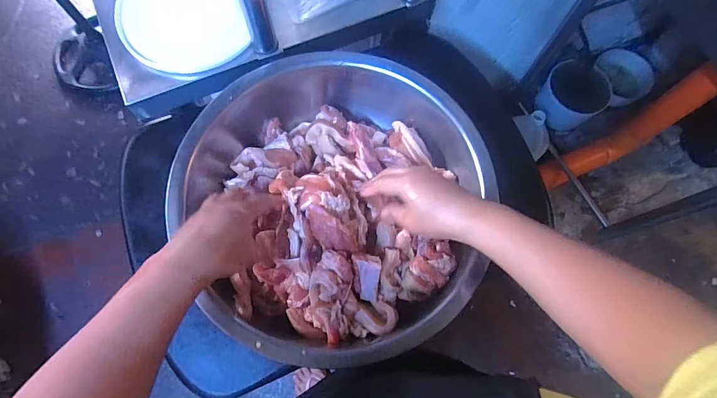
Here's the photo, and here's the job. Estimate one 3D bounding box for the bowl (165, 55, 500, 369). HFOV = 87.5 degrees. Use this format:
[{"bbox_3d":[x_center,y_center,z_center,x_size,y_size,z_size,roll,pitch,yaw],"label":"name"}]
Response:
[{"bbox_3d":[-0.032,-0.011,0.502,0.373,0.112,0.414,-24,74,-9],"label":"bowl"}]

